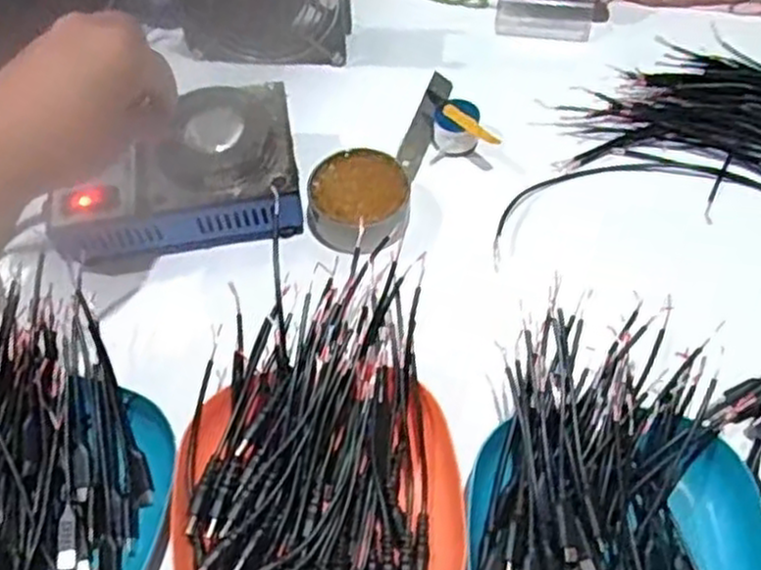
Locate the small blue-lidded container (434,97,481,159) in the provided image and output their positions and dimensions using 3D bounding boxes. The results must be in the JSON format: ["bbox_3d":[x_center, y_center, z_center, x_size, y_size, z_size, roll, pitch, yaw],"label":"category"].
[{"bbox_3d":[0.052,-0.107,0.521,0.030,0.029,0.027,3,59,4],"label":"small blue-lidded container"}]

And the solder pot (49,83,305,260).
[{"bbox_3d":[-0.126,-0.073,0.472,0.144,0.052,0.093,-13,59,-5],"label":"solder pot"}]

